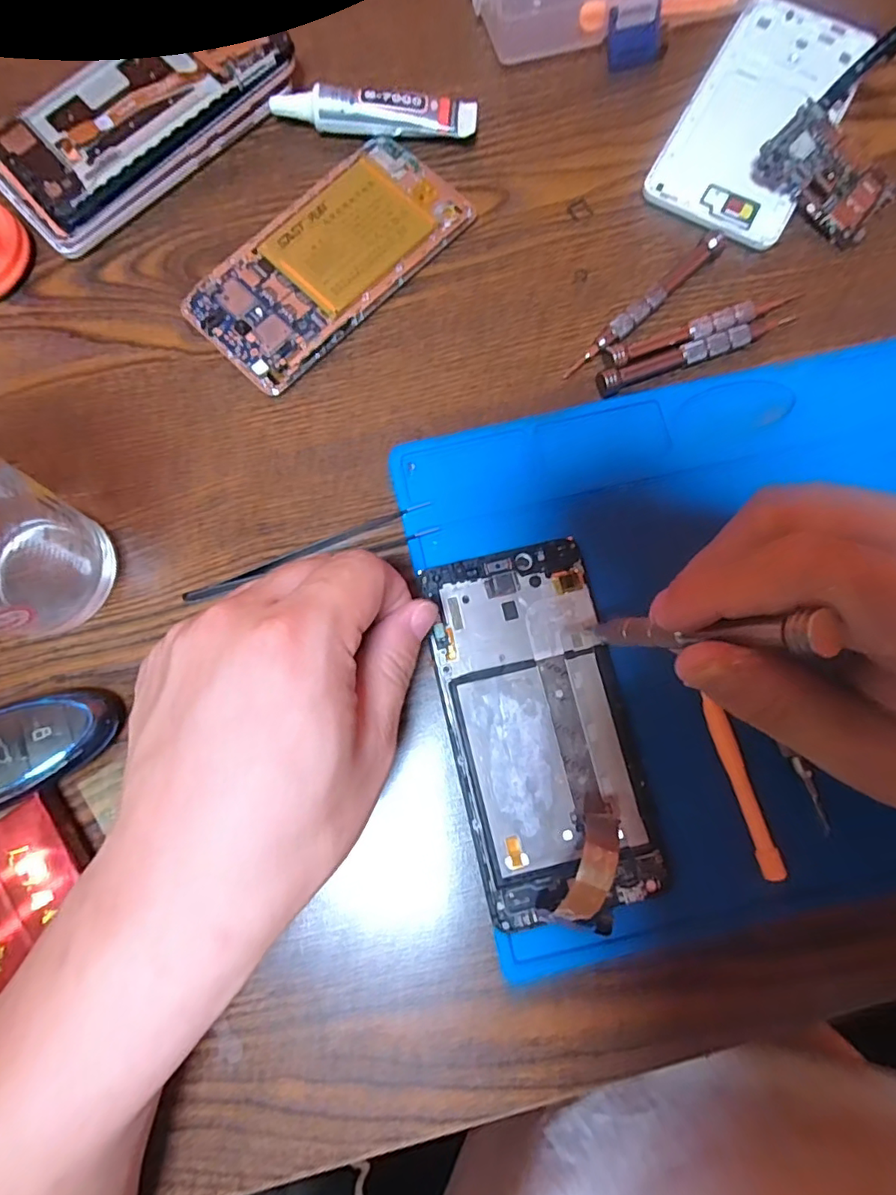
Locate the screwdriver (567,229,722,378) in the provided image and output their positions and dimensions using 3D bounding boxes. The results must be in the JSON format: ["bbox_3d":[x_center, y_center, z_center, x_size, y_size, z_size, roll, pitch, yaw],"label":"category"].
[{"bbox_3d":[0.095,-0.140,0.266,0.102,0.010,0.010,-43,82,-6],"label":"screwdriver"}]

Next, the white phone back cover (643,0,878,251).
[{"bbox_3d":[0.162,-0.250,0.286,0.072,0.007,0.147,28,81,6],"label":"white phone back cover"}]

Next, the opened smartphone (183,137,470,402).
[{"bbox_3d":[-0.058,-0.169,0.273,0.068,0.011,0.141,44,83,8],"label":"opened smartphone"}]

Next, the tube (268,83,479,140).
[{"bbox_3d":[-0.037,-0.252,0.284,0.103,0.019,0.027,8,80,2],"label":"tube"}]

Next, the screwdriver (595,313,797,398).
[{"bbox_3d":[0.119,-0.116,0.261,0.100,0.009,0.010,-19,80,-2],"label":"screwdriver"}]

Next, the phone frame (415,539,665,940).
[{"bbox_3d":[0.038,0.053,0.229,0.071,0.004,0.147,-12,80,-1],"label":"phone frame"}]

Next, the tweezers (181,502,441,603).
[{"bbox_3d":[-0.061,-0.018,0.247,0.113,0.007,0.016,-20,80,-3],"label":"tweezers"}]

